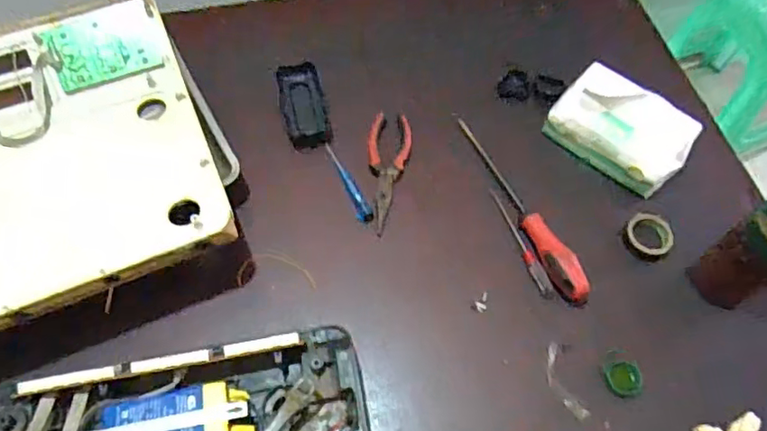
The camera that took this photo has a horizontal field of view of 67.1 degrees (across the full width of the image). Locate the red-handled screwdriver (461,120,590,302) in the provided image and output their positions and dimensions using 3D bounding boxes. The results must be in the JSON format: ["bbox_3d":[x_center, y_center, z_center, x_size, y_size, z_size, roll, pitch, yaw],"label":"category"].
[{"bbox_3d":[0.145,-0.016,0.632,0.026,0.033,0.255,-22,64,-13],"label":"red-handled screwdriver"}]

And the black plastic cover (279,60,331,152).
[{"bbox_3d":[-0.097,-0.132,0.706,0.051,0.023,0.118,-12,62,-8],"label":"black plastic cover"}]

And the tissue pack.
[{"bbox_3d":[0.272,-0.103,0.655,0.148,0.068,0.088,41,67,19],"label":"tissue pack"}]

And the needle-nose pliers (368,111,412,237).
[{"bbox_3d":[0.002,-0.052,0.655,0.050,0.009,0.158,9,61,3],"label":"needle-nose pliers"}]

